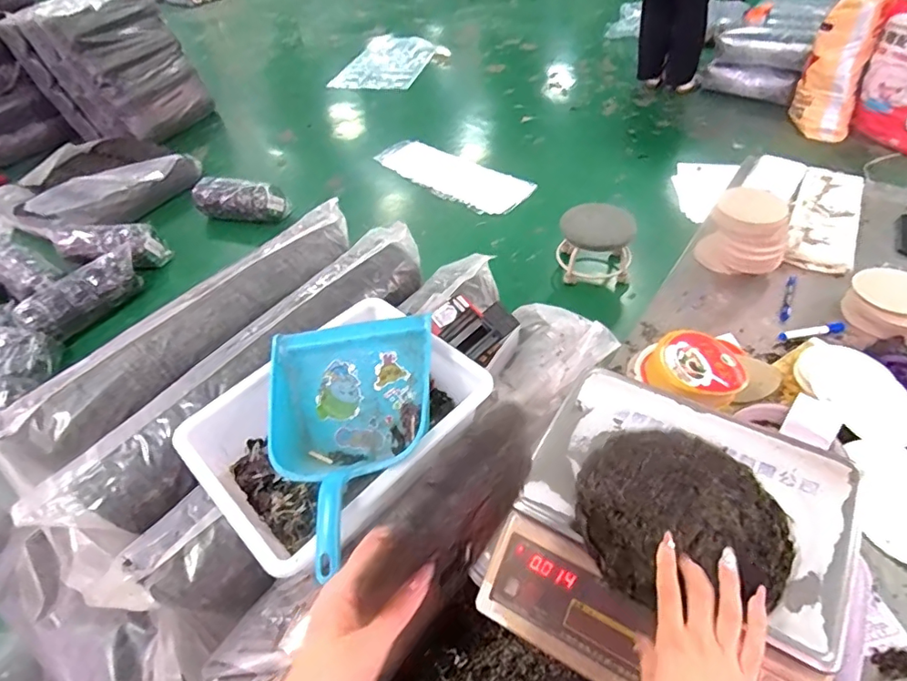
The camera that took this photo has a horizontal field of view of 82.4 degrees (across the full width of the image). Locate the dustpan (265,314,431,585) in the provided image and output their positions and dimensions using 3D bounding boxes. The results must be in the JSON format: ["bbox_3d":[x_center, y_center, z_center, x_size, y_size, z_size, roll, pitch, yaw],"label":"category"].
[{"bbox_3d":[-0.152,0.125,0.682,0.230,0.108,0.320,1,47,7],"label":"dustpan"}]

